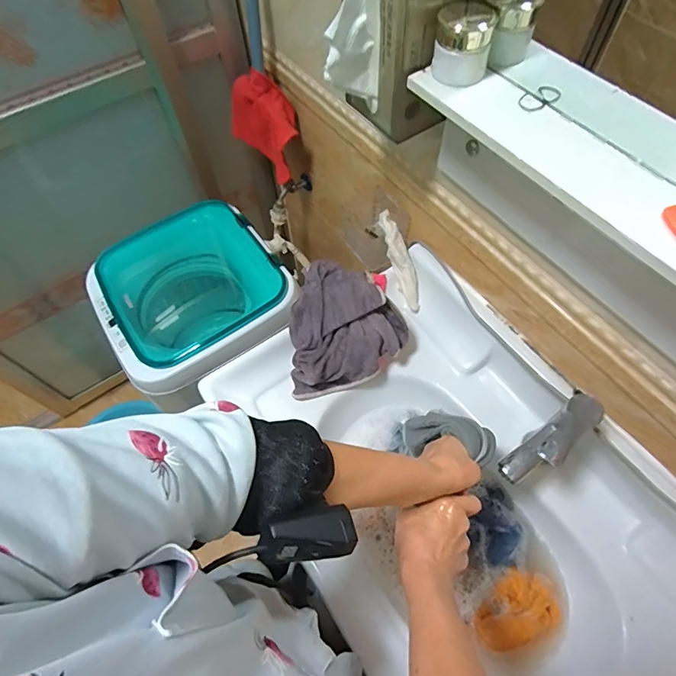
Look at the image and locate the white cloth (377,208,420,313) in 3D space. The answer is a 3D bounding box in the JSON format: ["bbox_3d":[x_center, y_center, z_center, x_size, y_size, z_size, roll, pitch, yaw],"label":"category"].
[{"bbox_3d":[0.116,-0.141,0.815,0.036,0.026,0.189,-20,97,-8],"label":"white cloth"}]

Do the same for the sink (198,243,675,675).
[{"bbox_3d":[0.201,0.262,0.655,0.455,0.147,0.796,-31,63,-14],"label":"sink"}]

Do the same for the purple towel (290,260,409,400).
[{"bbox_3d":[0.004,-0.026,0.753,0.204,0.129,0.181,-15,61,-5],"label":"purple towel"}]

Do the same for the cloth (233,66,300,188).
[{"bbox_3d":[-0.163,-0.511,1.032,0.092,0.187,0.220,-31,63,-14],"label":"cloth"}]

